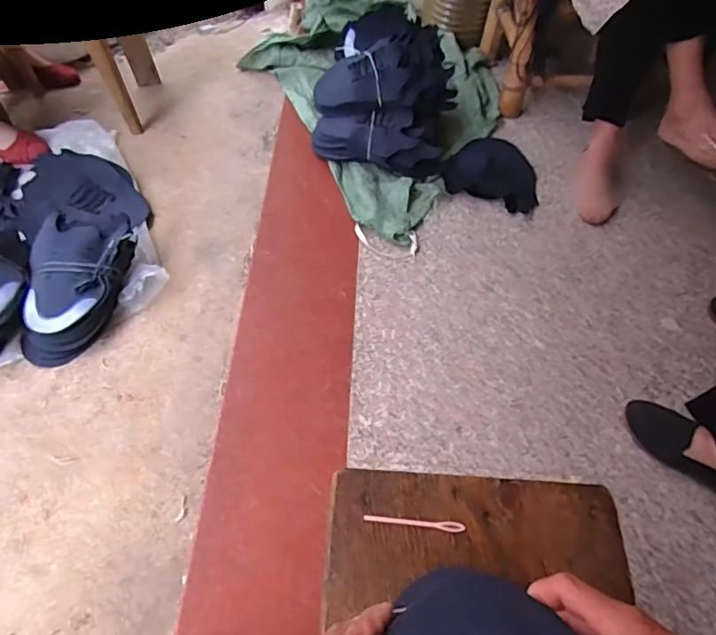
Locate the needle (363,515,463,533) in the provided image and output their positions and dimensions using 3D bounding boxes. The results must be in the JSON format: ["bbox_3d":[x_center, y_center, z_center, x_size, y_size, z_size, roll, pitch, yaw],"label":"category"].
[{"bbox_3d":[0.045,0.163,0.431,0.079,0.004,0.008,4,57,1],"label":"needle"}]

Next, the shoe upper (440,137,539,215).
[{"bbox_3d":[0.328,-0.352,1.297,0.219,0.025,0.229,22,59,12],"label":"shoe upper"}]

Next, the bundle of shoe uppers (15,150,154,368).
[{"bbox_3d":[-0.574,-0.171,1.130,0.263,0.099,0.526,-16,59,-12],"label":"bundle of shoe uppers"}]

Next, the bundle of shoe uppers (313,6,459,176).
[{"bbox_3d":[0.062,-0.525,1.309,0.327,0.193,0.337,4,57,1],"label":"bundle of shoe uppers"}]

